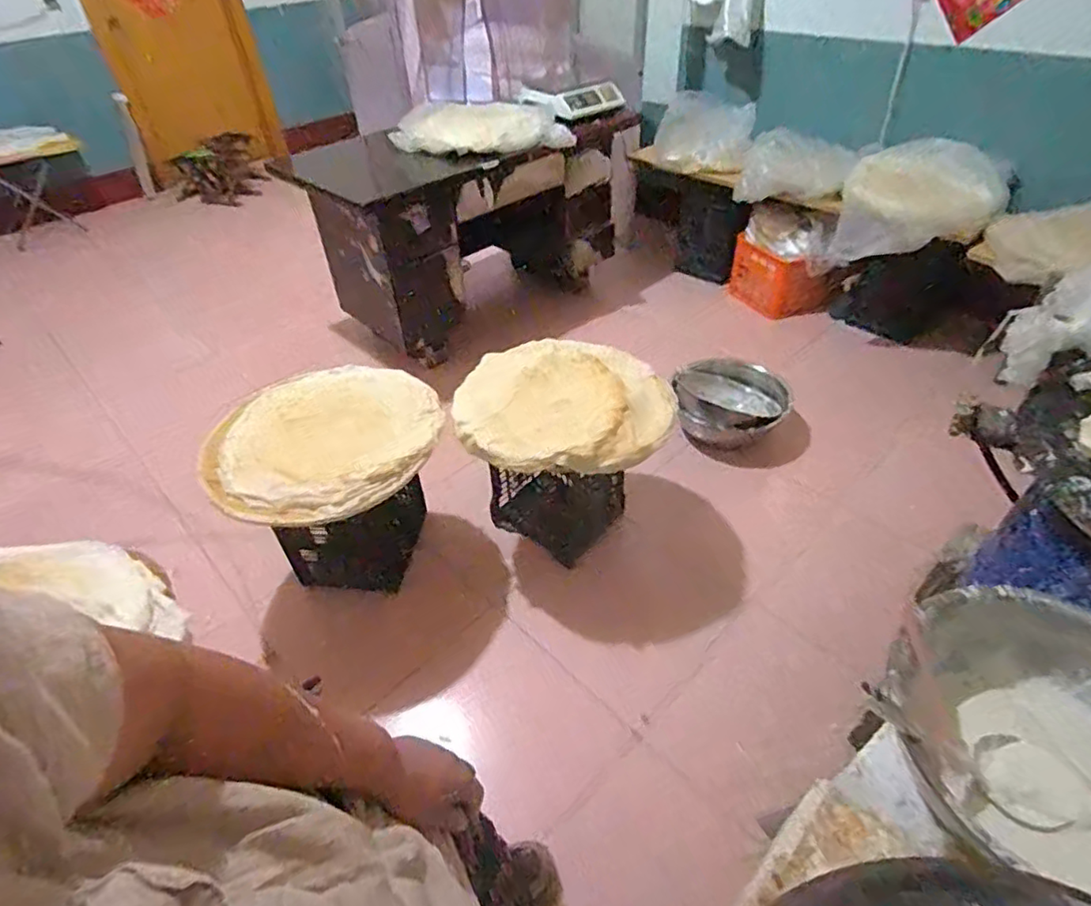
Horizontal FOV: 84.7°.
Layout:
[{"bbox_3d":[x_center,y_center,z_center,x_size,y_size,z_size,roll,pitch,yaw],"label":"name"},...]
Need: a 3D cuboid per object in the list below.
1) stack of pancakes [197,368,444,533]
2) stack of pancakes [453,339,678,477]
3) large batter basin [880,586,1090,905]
[{"bbox_3d":[-0.523,-0.027,1.455,0.551,0.077,0.492,-27,48,-24],"label":"stack of pancakes"},{"bbox_3d":[0.043,-0.135,1.512,0.536,0.094,0.449,-5,43,-2],"label":"stack of pancakes"},{"bbox_3d":[0.642,0.377,0.758,0.363,0.148,0.376,-2,43,2],"label":"large batter basin"}]

